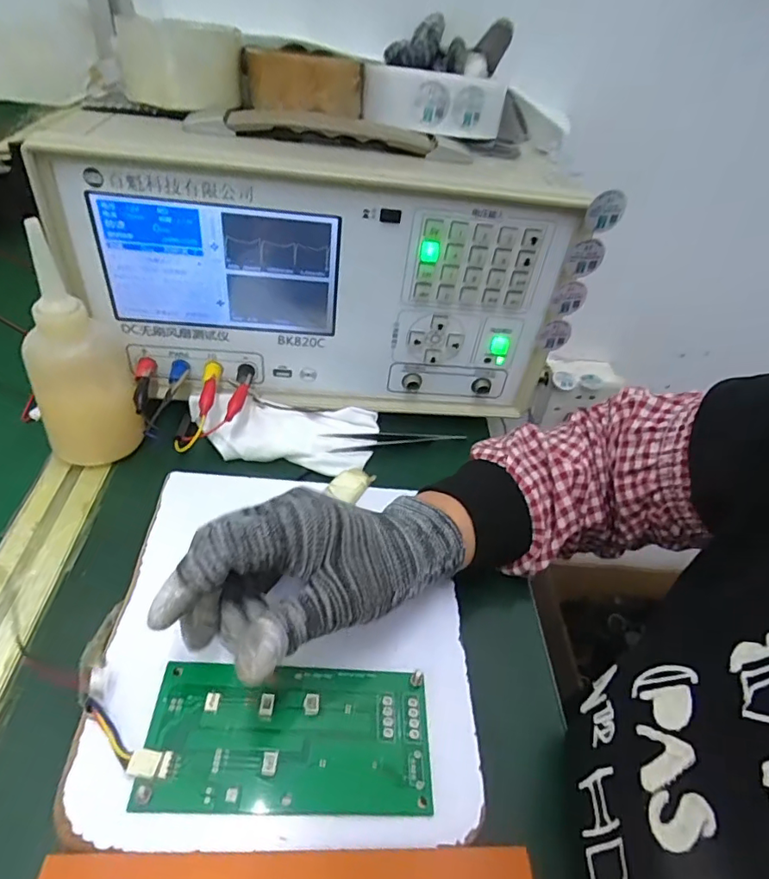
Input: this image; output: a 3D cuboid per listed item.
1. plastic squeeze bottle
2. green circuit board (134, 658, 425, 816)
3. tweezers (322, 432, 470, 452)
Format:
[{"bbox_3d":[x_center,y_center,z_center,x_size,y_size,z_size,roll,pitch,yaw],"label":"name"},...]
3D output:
[{"bbox_3d":[-0.210,-0.054,0.359,0.065,0.150,0.063,-18,49,-25],"label":"plastic squeeze bottle"},{"bbox_3d":[-0.045,0.143,0.258,0.135,0.012,0.064,3,43,-5],"label":"green circuit board"},{"bbox_3d":[0.009,-0.002,0.435,0.116,0.006,0.019,-7,45,-15],"label":"tweezers"}]

